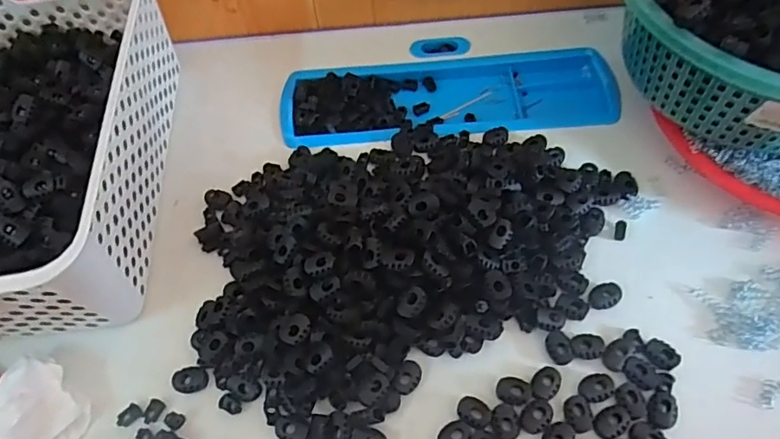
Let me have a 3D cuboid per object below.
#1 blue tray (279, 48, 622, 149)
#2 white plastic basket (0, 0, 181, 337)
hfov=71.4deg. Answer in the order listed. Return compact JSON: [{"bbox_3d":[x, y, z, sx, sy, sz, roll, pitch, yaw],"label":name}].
[{"bbox_3d":[0.053,-0.109,0.490,0.291,0.020,0.098,-5,58,1],"label":"blue tray"},{"bbox_3d":[-0.277,-0.059,0.409,0.200,0.109,0.309,-6,58,0],"label":"white plastic basket"}]

